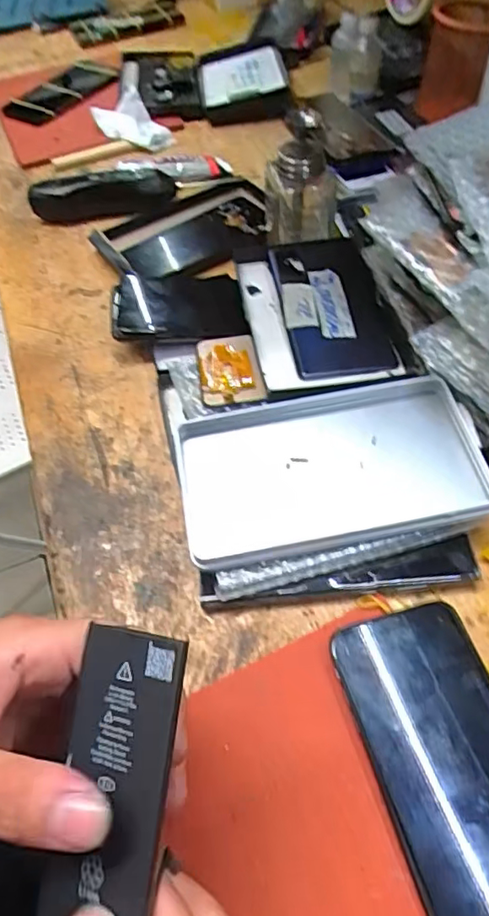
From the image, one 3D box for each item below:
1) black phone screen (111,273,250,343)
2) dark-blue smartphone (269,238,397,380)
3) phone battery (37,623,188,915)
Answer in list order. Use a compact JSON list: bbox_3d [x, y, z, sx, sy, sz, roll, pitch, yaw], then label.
[{"bbox_3d":[-0.055,-0.131,0.474,0.112,0.014,0.087,-2,55,4],"label":"black phone screen"},{"bbox_3d":[0.070,-0.120,0.444,0.078,0.010,0.156,-8,55,-1],"label":"dark-blue smartphone"},{"bbox_3d":[-0.044,0.110,0.195,0.042,0.005,0.097,1,76,24],"label":"phone battery"}]

